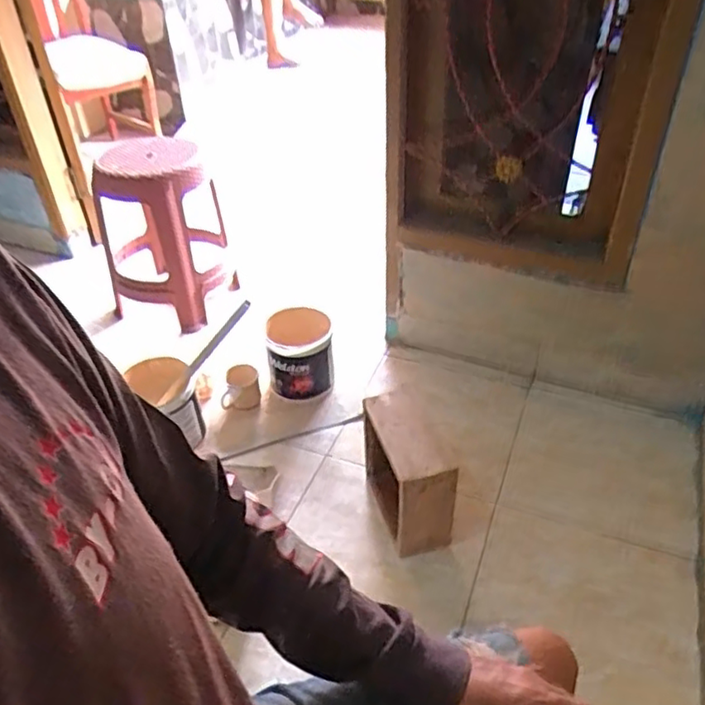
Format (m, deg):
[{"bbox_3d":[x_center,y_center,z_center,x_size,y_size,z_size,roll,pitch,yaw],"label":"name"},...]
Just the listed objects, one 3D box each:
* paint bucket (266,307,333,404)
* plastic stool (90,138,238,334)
[{"bbox_3d":[-0.127,0.003,1.562,0.156,0.180,0.181,-3,40,0],"label":"paint bucket"},{"bbox_3d":[-0.564,-0.360,1.855,0.345,0.476,0.372,-6,40,-5],"label":"plastic stool"}]

